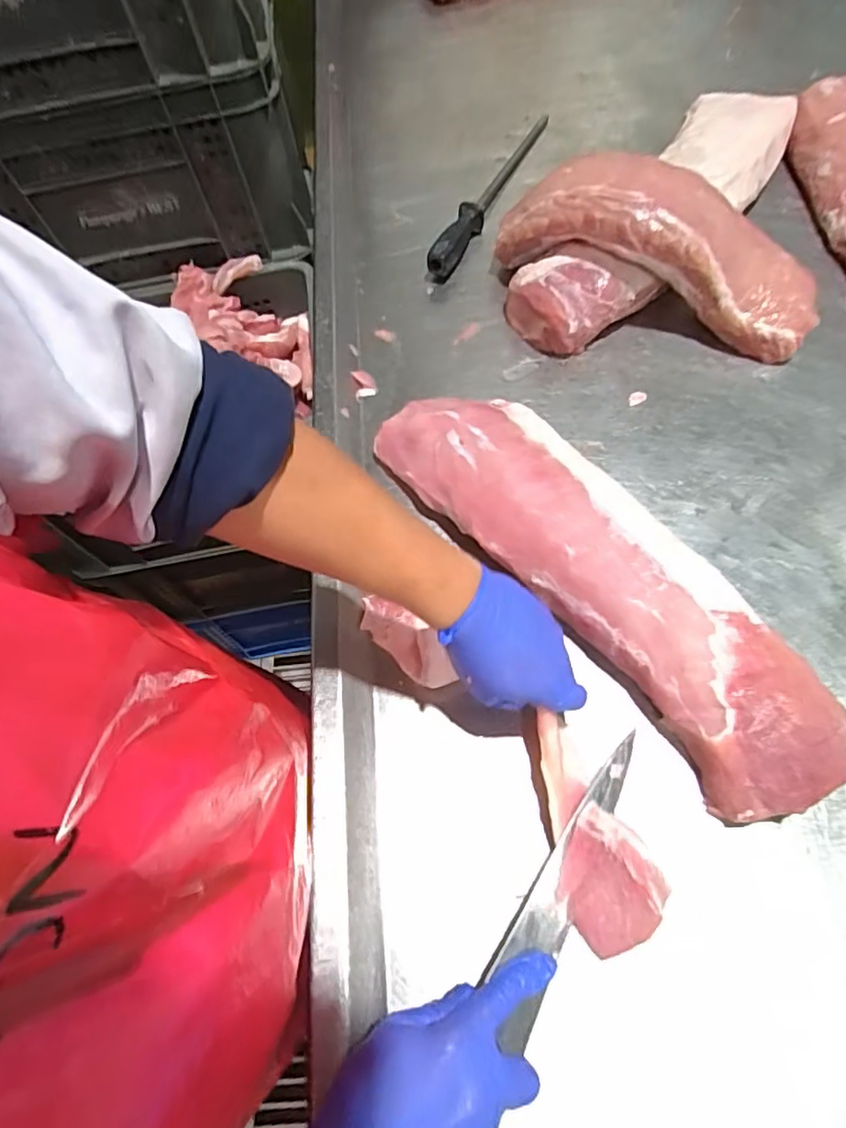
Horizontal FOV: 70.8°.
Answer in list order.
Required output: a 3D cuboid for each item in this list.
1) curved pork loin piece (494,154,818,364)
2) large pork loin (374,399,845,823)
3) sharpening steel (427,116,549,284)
[{"bbox_3d":[0.269,-0.364,0.686,0.360,0.125,0.109,27,69,18],"label":"curved pork loin piece"},{"bbox_3d":[0.144,-0.011,0.533,0.144,0.069,0.501,-37,65,-12],"label":"large pork loin"},{"bbox_3d":[0.105,-0.541,0.850,0.032,0.039,0.407,22,67,16],"label":"sharpening steel"}]

